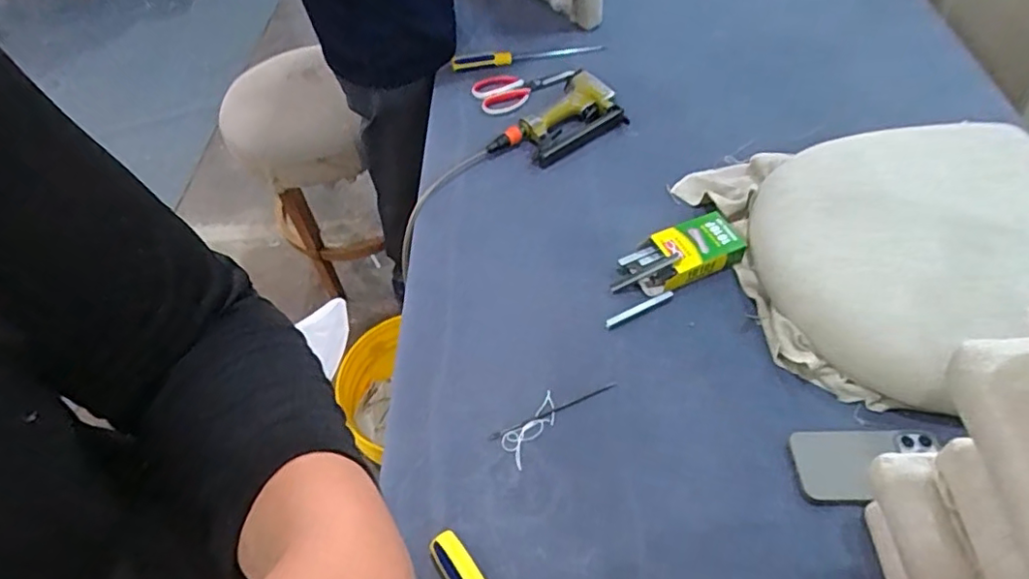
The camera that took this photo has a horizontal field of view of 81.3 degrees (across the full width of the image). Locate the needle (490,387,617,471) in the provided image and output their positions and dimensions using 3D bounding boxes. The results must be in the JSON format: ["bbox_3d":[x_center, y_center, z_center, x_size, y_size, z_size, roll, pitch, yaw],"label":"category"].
[{"bbox_3d":[0.048,0.148,0.723,0.159,0.004,0.053,-34,58,-20],"label":"needle"}]

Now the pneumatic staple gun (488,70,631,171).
[{"bbox_3d":[0.076,-0.279,1.013,0.234,0.064,0.120,-31,57,-18],"label":"pneumatic staple gun"}]

